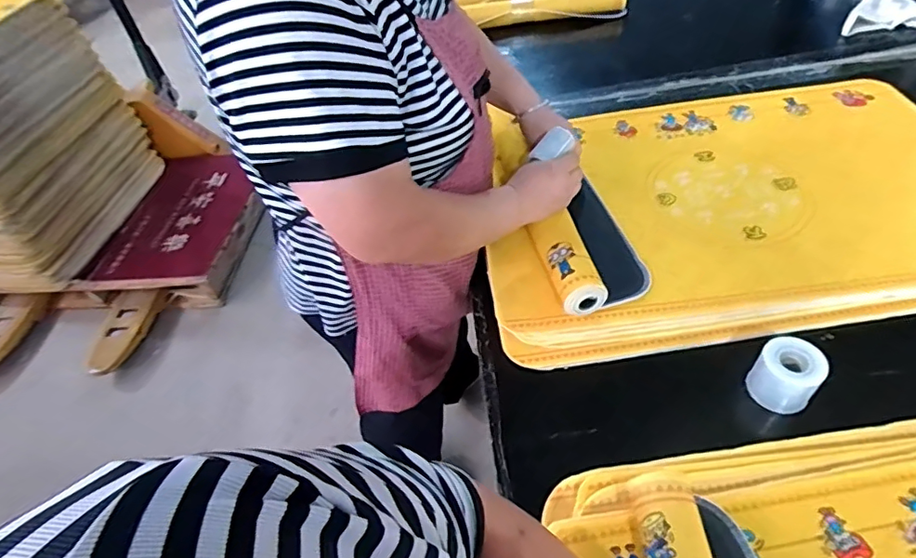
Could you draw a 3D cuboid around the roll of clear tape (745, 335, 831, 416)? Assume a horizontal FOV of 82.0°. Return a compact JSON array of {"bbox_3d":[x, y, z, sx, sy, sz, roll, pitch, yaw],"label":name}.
[{"bbox_3d":[0.392,0.119,0.632,0.062,0.075,0.066,-5,47,5],"label":"roll of clear tape"}]

